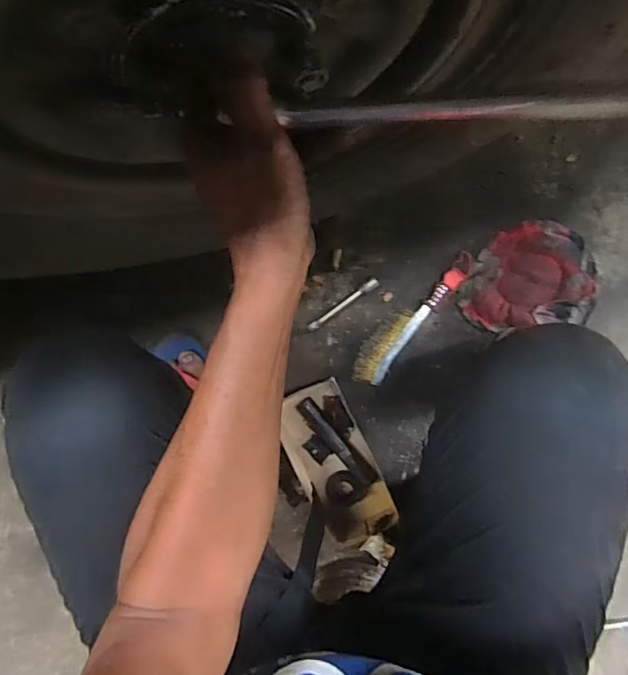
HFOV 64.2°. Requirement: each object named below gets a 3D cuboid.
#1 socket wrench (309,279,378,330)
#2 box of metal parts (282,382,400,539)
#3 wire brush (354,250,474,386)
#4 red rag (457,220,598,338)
[{"bbox_3d":[0.043,-0.049,0.754,0.124,0.016,0.015,-35,91,6],"label":"socket wrench"},{"bbox_3d":[0.032,0.190,0.746,0.108,0.055,0.232,-26,90,6],"label":"box of metal parts"},{"bbox_3d":[0.142,-0.031,0.739,0.057,0.018,0.238,39,95,3],"label":"wire brush"},{"bbox_3d":[0.305,-0.086,0.713,0.185,0.031,0.148,-8,92,6],"label":"red rag"}]

